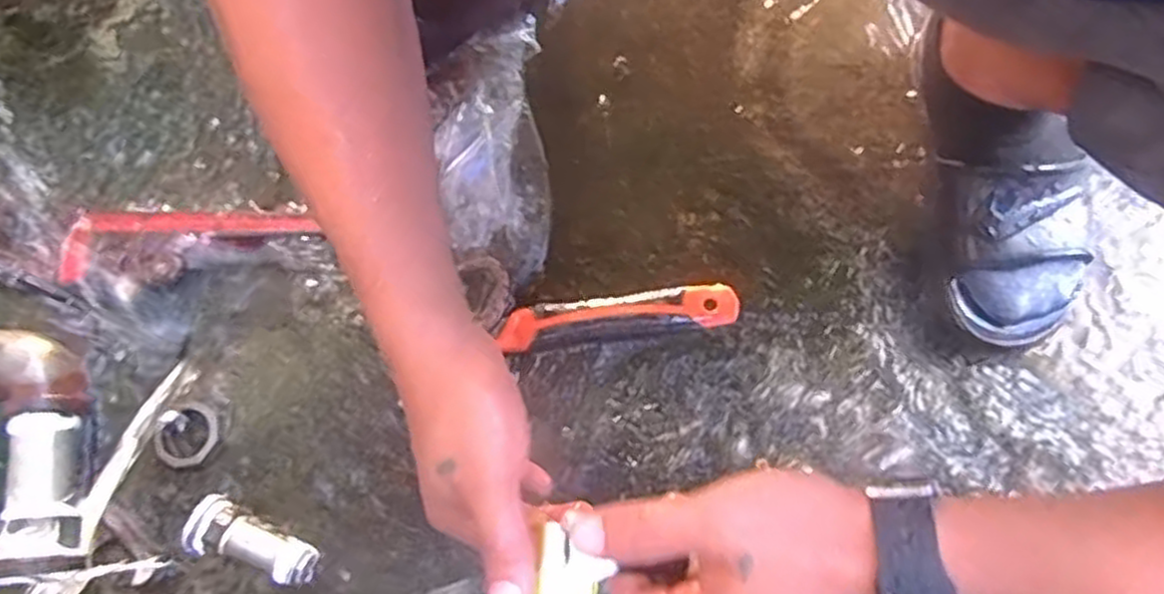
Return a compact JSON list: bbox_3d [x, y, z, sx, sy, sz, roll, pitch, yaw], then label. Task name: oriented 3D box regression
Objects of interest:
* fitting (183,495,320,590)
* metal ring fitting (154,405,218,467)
[{"bbox_3d":[-0.225,0.169,0.517,0.083,0.030,0.036,24,77,8],"label":"fitting"},{"bbox_3d":[-0.285,0.099,0.547,0.043,0.009,0.044,0,75,2],"label":"metal ring fitting"}]

